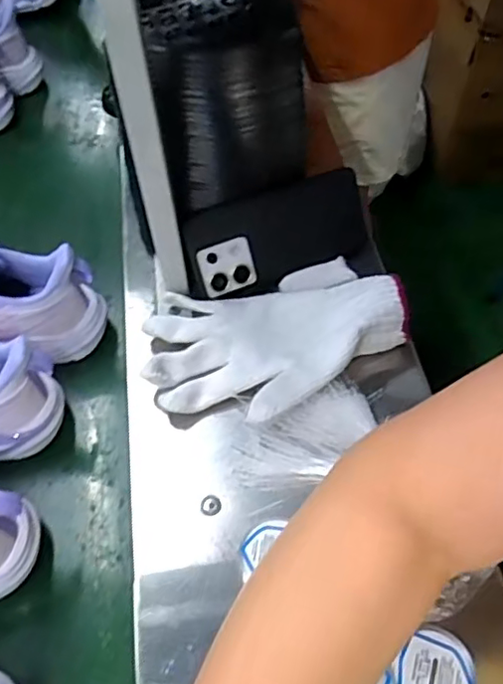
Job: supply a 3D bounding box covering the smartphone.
[{"bbox_3d":[0.023,-0.095,0.536,0.169,0.081,0.012,-22,21,-13],"label":"smartphone"}]

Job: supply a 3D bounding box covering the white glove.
[{"bbox_3d":[0.014,-0.013,0.488,0.200,0.027,0.143,-28,53,-20],"label":"white glove"}]

